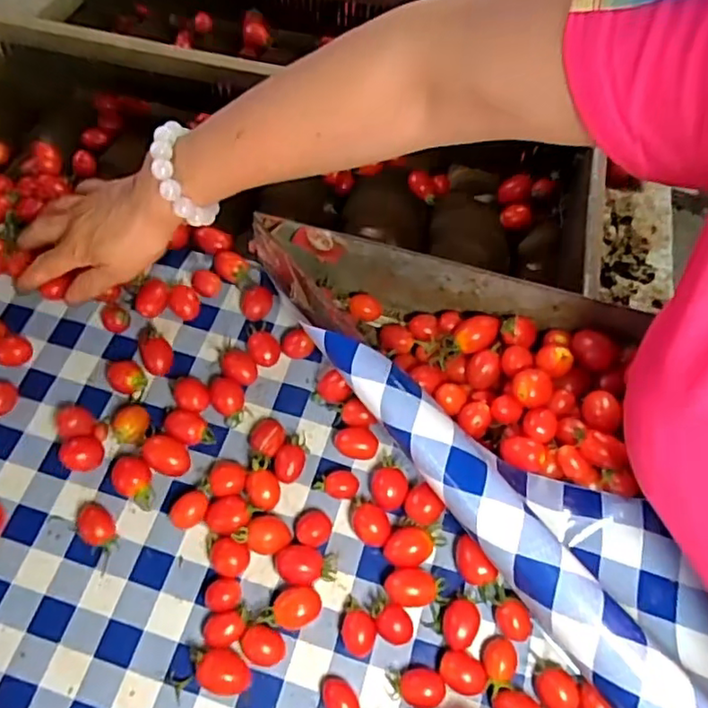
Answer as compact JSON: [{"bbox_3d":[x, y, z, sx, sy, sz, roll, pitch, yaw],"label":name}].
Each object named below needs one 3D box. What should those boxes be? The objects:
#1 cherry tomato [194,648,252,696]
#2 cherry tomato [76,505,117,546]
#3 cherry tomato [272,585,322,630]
[{"bbox_3d":[-0.080,0.200,0.382,0.032,0.018,0.024,26,68,12],"label":"cherry tomato"},{"bbox_3d":[-0.177,0.119,0.421,0.029,0.020,0.021,38,71,16],"label":"cherry tomato"},{"bbox_3d":[-0.037,0.168,0.401,0.031,0.017,0.025,-13,66,-5],"label":"cherry tomato"}]

